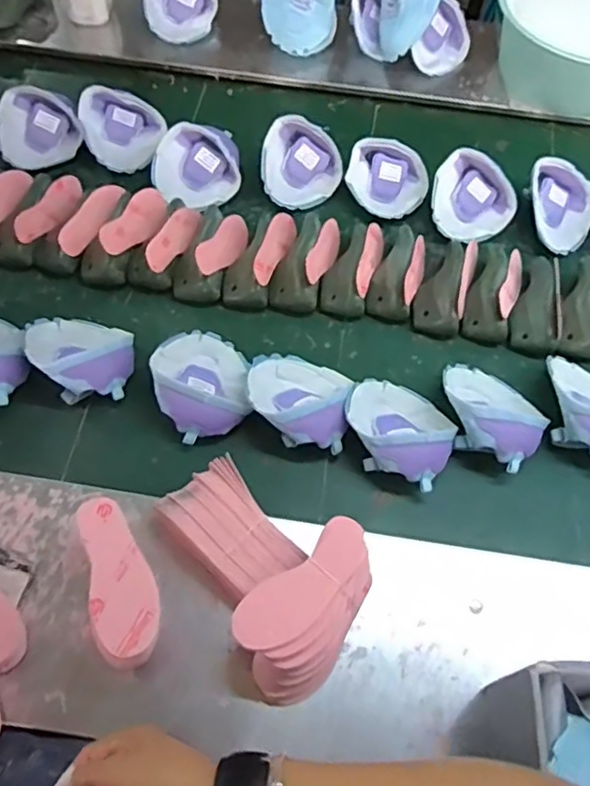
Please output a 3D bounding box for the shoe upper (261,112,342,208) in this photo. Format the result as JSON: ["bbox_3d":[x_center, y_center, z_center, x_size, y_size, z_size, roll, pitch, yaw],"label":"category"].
[{"bbox_3d":[0.011,-0.357,0.956,0.124,0.067,0.124,-1,61,-3],"label":"shoe upper"}]

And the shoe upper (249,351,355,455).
[{"bbox_3d":[0.004,0.004,0.762,0.127,0.065,0.128,11,61,3],"label":"shoe upper"}]

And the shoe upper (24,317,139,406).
[{"bbox_3d":[-0.271,-0.056,0.775,0.127,0.063,0.139,-9,62,-8],"label":"shoe upper"}]

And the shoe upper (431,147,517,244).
[{"bbox_3d":[0.273,-0.294,0.938,0.128,0.073,0.127,17,62,7],"label":"shoe upper"}]

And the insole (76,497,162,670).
[{"bbox_3d":[-0.164,0.170,0.569,0.056,0.012,0.156,-14,62,-10],"label":"insole"}]

